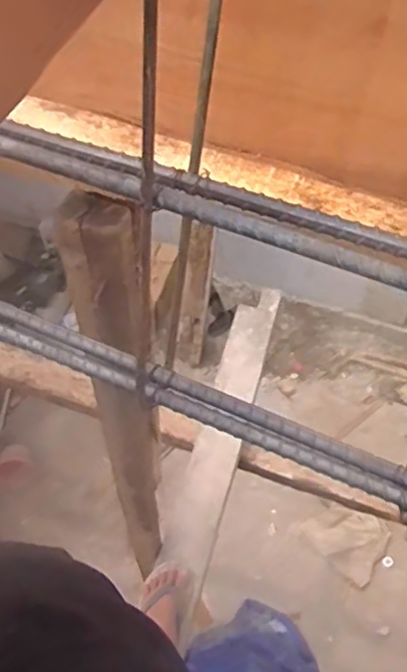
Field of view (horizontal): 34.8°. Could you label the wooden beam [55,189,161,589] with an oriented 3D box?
[{"bbox_3d":[-0.106,0.186,1.002,0.094,1.063,0.070,-19,60,-11],"label":"wooden beam"}]

